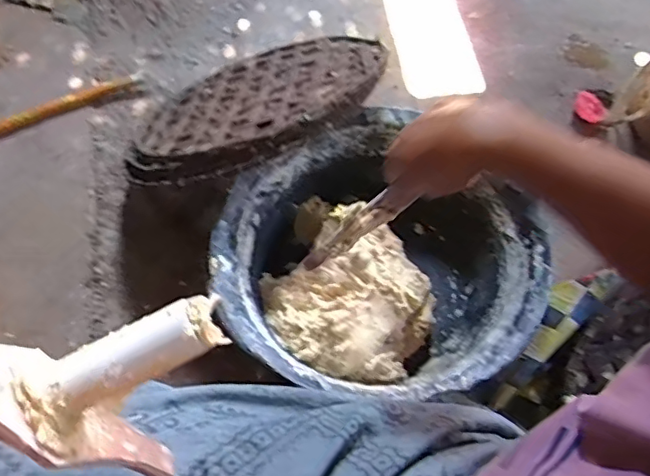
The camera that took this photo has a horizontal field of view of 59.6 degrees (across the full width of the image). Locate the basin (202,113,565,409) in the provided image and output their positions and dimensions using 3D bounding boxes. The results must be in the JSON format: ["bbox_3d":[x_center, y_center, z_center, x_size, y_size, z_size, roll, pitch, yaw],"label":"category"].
[{"bbox_3d":[0.063,0.052,0.791,0.385,0.171,0.389,1,63,-1],"label":"basin"}]

